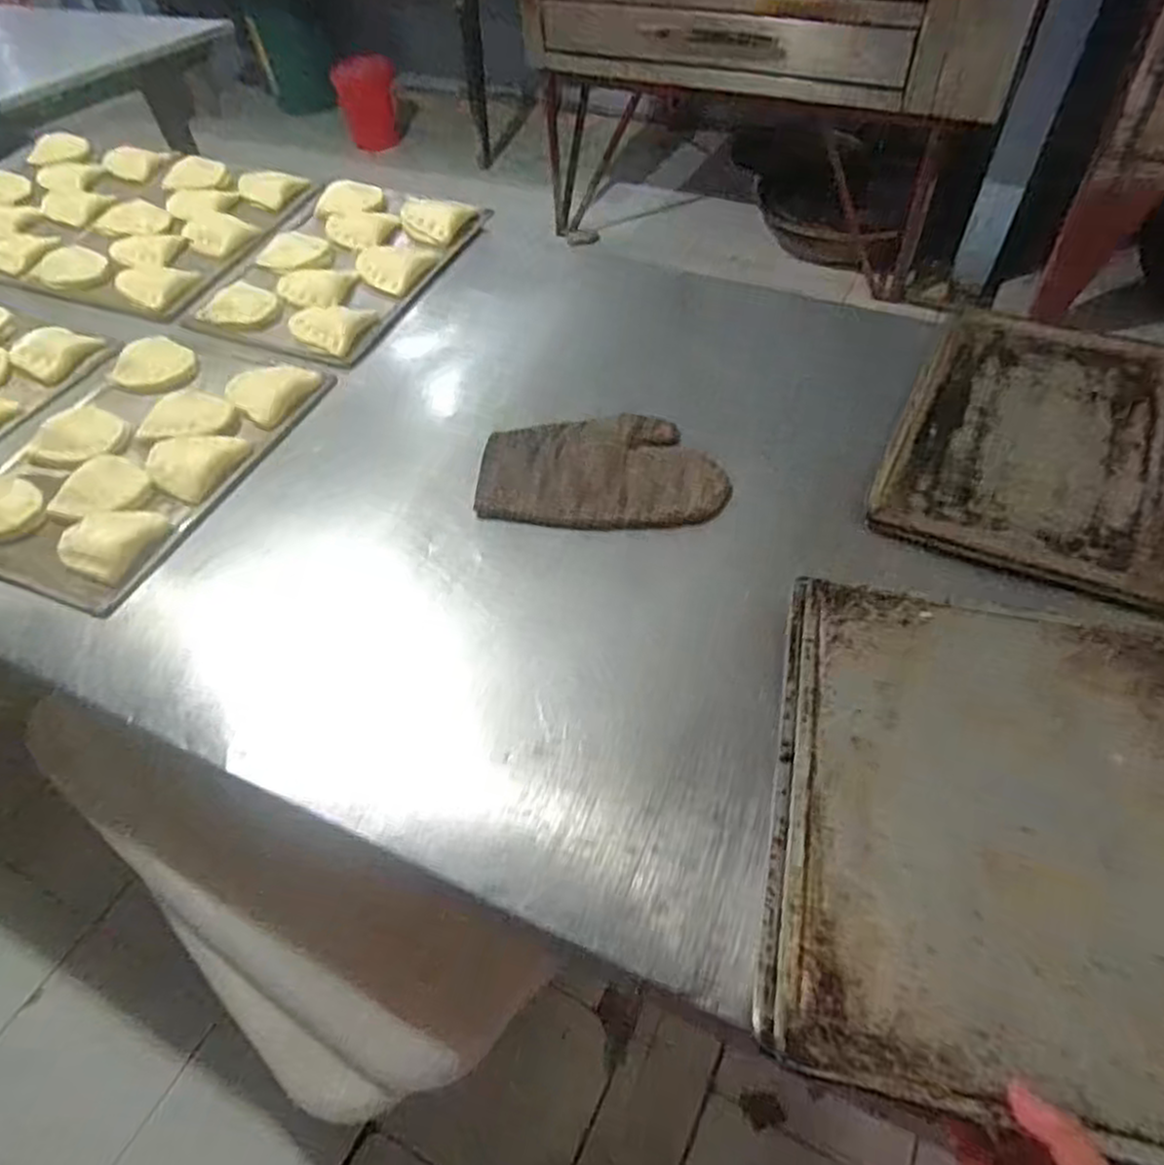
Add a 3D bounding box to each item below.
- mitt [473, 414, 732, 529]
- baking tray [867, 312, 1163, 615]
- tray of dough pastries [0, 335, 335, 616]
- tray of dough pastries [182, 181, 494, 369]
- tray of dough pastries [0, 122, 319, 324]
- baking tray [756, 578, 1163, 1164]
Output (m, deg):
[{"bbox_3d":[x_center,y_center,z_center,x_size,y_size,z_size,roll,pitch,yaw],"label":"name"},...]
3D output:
[{"bbox_3d":[0.023,-0.142,0.932,0.293,0.021,0.181,2,51,5],"label":"mitt"},{"bbox_3d":[0.572,-0.177,0.921,0.332,0.028,0.489,22,55,20],"label":"baking tray"},{"bbox_3d":[-0.604,-0.176,0.997,0.357,0.028,0.428,16,53,16],"label":"tray of dough pastries"},{"bbox_3d":[-0.400,-0.528,1.249,0.331,0.047,0.449,18,54,17],"label":"tray of dough pastries"},{"bbox_3d":[-0.889,-0.689,1.399,0.755,0.063,0.463,18,54,18],"label":"tray of dough pastries"},{"bbox_3d":[0.323,0.163,0.566,0.337,0.013,0.437,8,40,13],"label":"baking tray"}]

